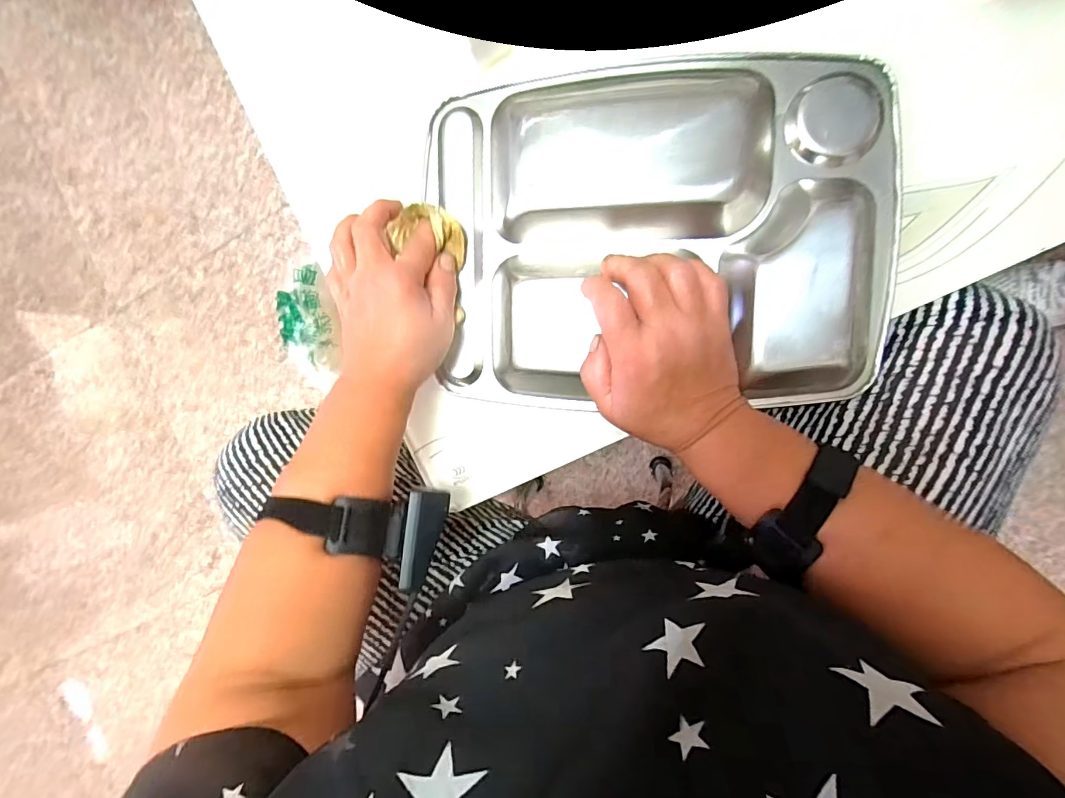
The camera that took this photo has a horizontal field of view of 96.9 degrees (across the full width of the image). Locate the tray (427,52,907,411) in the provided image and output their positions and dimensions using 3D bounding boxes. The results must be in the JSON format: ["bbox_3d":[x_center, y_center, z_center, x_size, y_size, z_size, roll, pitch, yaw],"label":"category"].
[{"bbox_3d":[0.087,-0.115,0.348,0.324,0.037,0.236,-1,98,10],"label":"tray"}]

